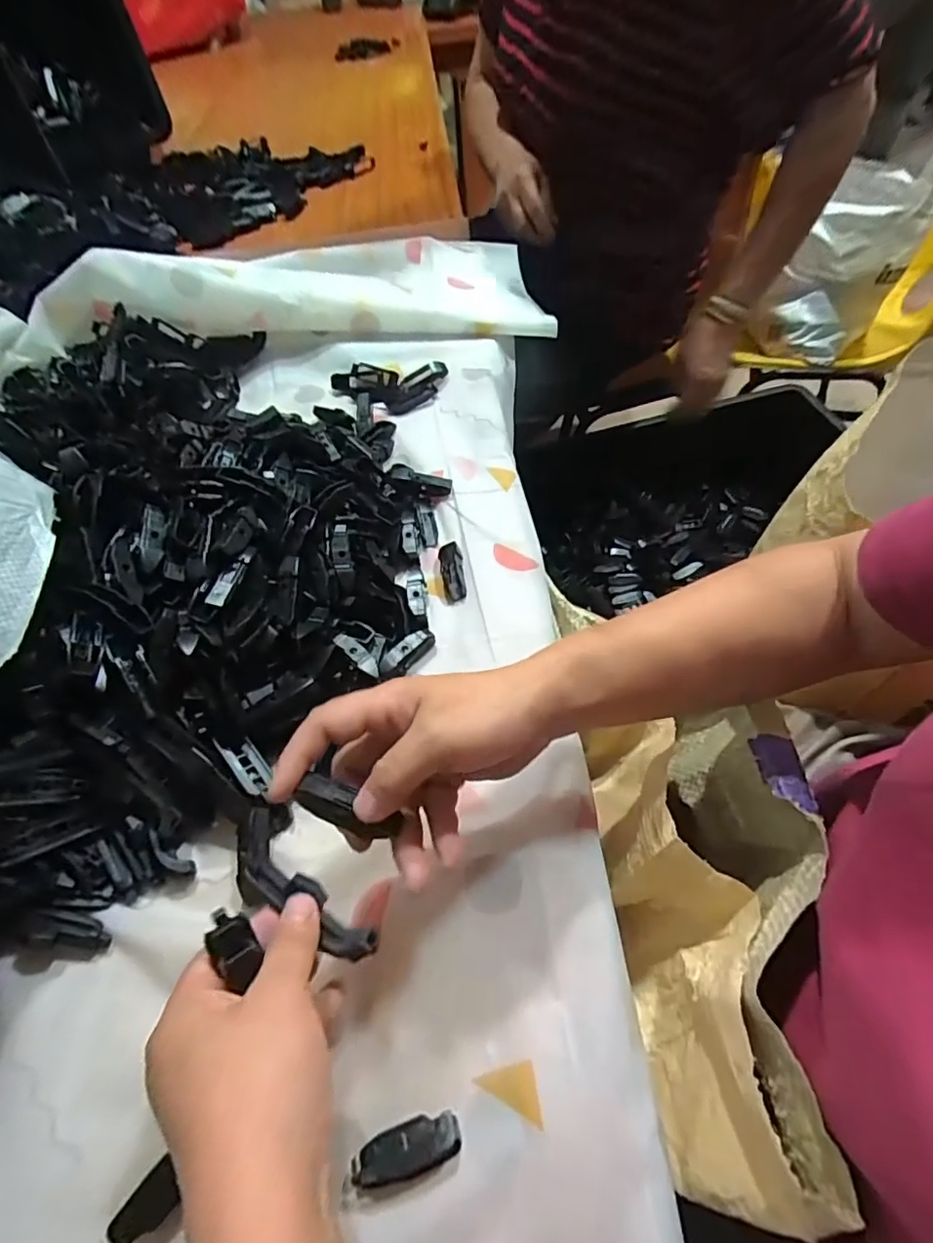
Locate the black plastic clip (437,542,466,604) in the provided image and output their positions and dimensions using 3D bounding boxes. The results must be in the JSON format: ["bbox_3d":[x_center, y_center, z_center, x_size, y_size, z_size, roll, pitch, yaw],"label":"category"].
[{"bbox_3d":[-0.012,-0.041,0.457,0.019,0.004,0.054,-13,66,11],"label":"black plastic clip"}]

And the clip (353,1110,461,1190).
[{"bbox_3d":[-0.028,0.245,0.259,0.049,0.012,0.019,-17,58,-7],"label":"clip"}]

